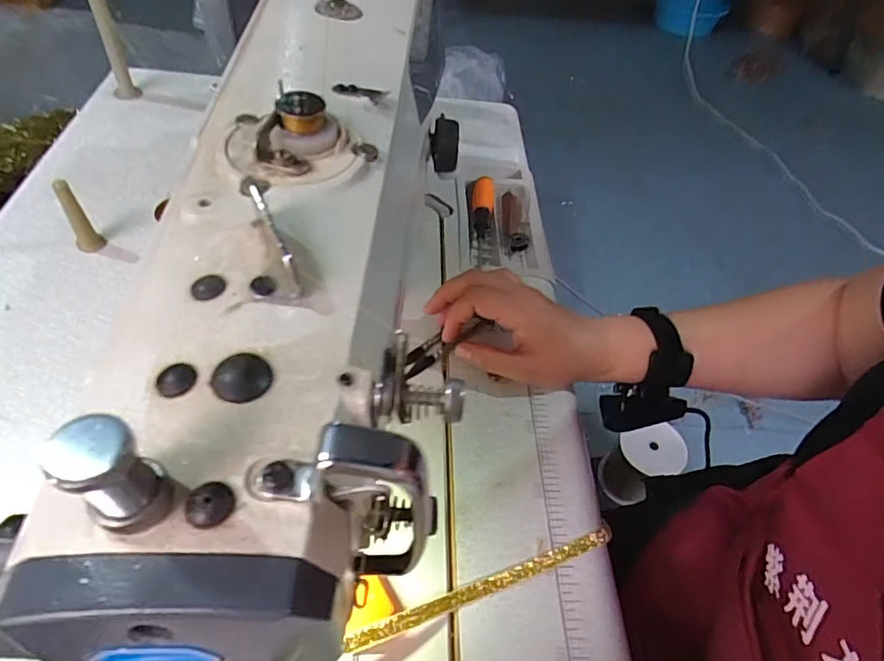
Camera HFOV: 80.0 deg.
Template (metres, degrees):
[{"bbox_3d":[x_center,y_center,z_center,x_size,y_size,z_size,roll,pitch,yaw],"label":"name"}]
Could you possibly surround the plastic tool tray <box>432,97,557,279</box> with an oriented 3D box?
[{"bbox_3d":[0.054,-0.180,0.615,0.104,0.029,0.320,2,51,-5],"label":"plastic tool tray"}]

